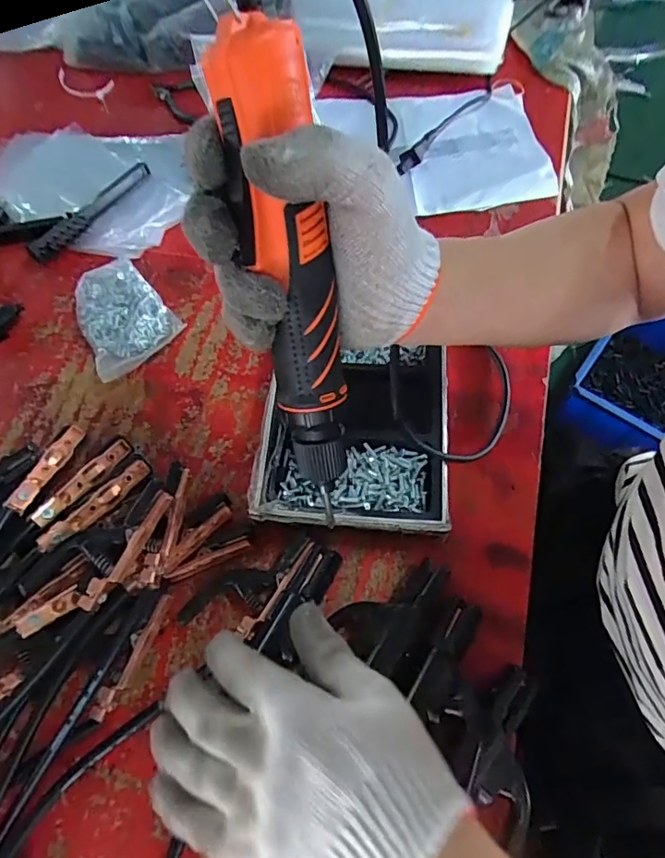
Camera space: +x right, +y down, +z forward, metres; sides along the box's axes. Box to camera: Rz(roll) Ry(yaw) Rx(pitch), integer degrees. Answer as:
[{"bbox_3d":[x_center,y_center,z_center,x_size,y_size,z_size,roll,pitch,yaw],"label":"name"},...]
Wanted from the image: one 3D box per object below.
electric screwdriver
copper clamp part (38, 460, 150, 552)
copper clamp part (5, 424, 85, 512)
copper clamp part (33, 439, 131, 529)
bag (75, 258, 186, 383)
[{"bbox_3d":[-0.018,-0.061,0.264,0.040,0.231,0.051,-12,31,-4],"label":"electric screwdriver"},{"bbox_3d":[-0.186,0.060,0.407,0.014,0.011,0.096,35,57,18],"label":"copper clamp part"},{"bbox_3d":[-0.243,0.031,0.440,0.014,0.014,0.097,7,40,5],"label":"copper clamp part"},{"bbox_3d":[-0.208,0.043,0.432,0.015,0.013,0.094,28,51,15],"label":"copper clamp part"},{"bbox_3d":[-0.221,-0.115,0.533,0.098,0.032,0.119,-39,68,-16],"label":"bag"}]

